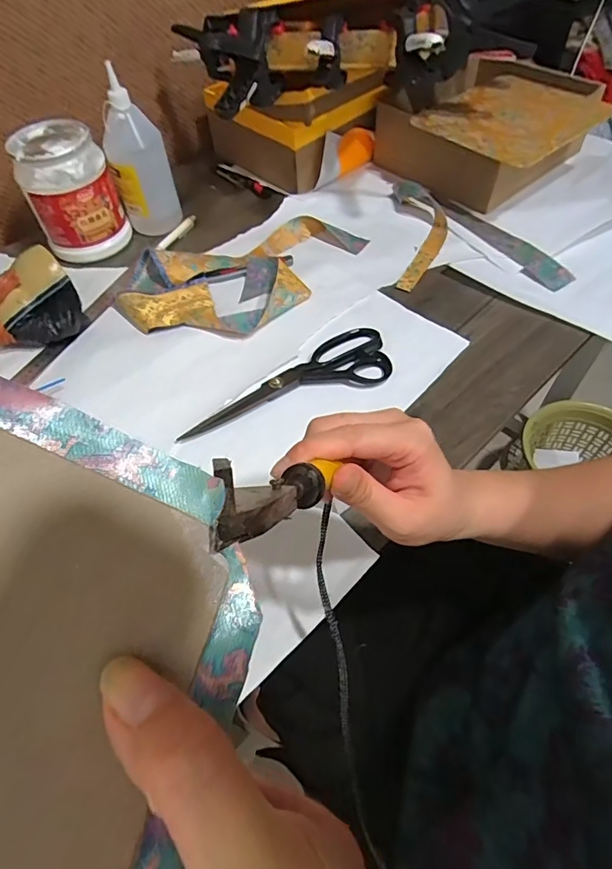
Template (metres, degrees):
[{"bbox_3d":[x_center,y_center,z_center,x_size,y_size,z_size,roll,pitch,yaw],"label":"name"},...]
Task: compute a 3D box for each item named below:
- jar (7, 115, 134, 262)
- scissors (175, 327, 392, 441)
[{"bbox_3d":[-0.303,-0.313,0.621,0.105,0.135,0.104,-23,57,-13],"label":"jar"},{"bbox_3d":[-0.022,-0.061,0.504,0.230,0.013,0.077,-17,56,-9],"label":"scissors"}]

